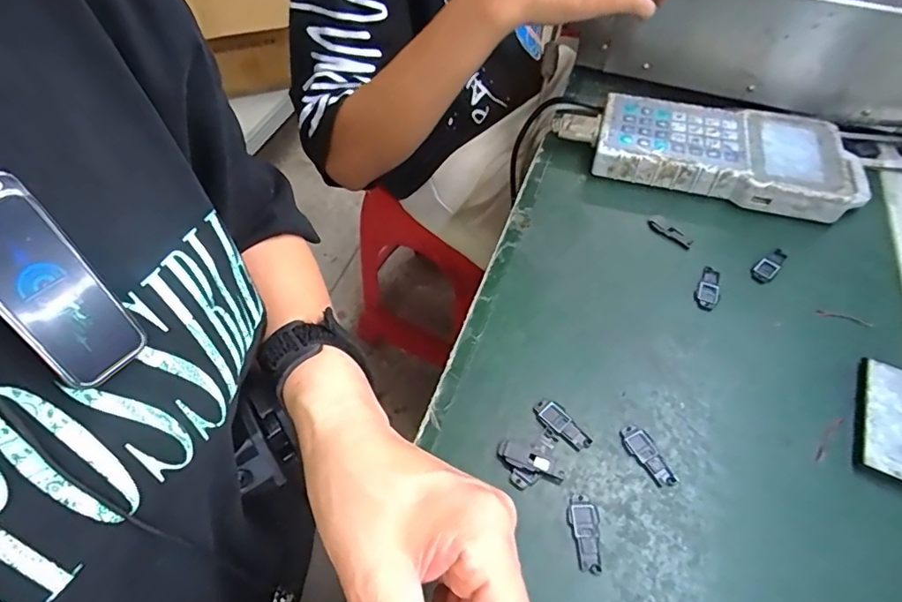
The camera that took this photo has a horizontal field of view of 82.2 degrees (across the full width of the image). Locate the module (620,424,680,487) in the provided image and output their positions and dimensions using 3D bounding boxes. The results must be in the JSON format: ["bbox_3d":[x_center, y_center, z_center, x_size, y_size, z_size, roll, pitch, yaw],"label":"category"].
[{"bbox_3d":[0.121,0.093,0.314,0.014,0.004,0.041,-25,56,-16],"label":"module"}]

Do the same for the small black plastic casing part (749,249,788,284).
[{"bbox_3d":[0.248,-0.027,0.401,0.039,0.005,0.015,-34,59,-22],"label":"small black plastic casing part"}]

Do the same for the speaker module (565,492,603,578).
[{"bbox_3d":[0.075,0.129,0.288,0.017,0.004,0.041,-2,53,0],"label":"speaker module"}]

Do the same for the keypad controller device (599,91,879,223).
[{"bbox_3d":[0.245,-0.131,0.461,0.225,0.035,0.108,12,54,10],"label":"keypad controller device"}]

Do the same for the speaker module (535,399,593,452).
[{"bbox_3d":[0.070,0.078,0.326,0.017,0.004,0.039,-34,60,-22],"label":"speaker module"}]

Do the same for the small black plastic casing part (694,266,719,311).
[{"bbox_3d":[0.194,-0.009,0.390,0.016,0.006,0.038,22,56,16],"label":"small black plastic casing part"}]

